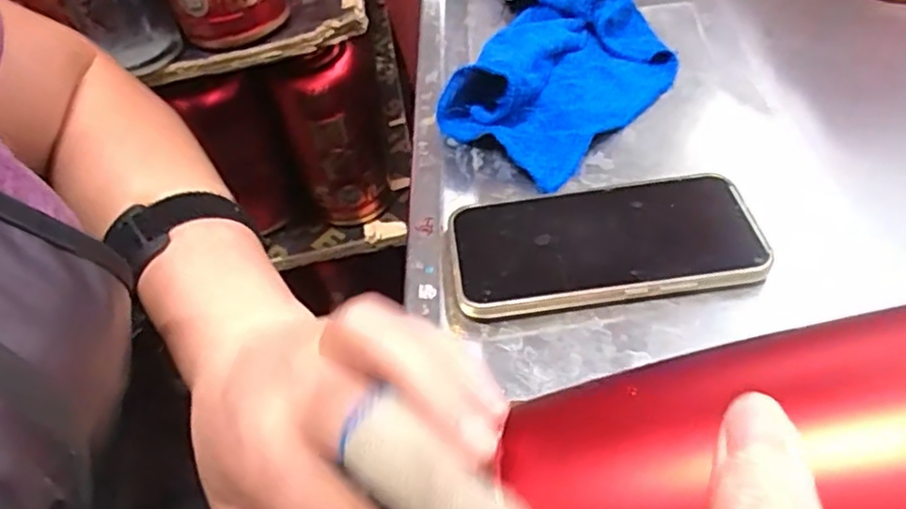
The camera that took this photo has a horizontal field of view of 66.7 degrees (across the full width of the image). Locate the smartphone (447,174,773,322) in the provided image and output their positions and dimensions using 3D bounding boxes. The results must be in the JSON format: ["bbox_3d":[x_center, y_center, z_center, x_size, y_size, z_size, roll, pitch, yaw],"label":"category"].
[{"bbox_3d":[0.076,-0.008,0.361,0.152,0.016,0.082,-11,47,4],"label":"smartphone"}]

